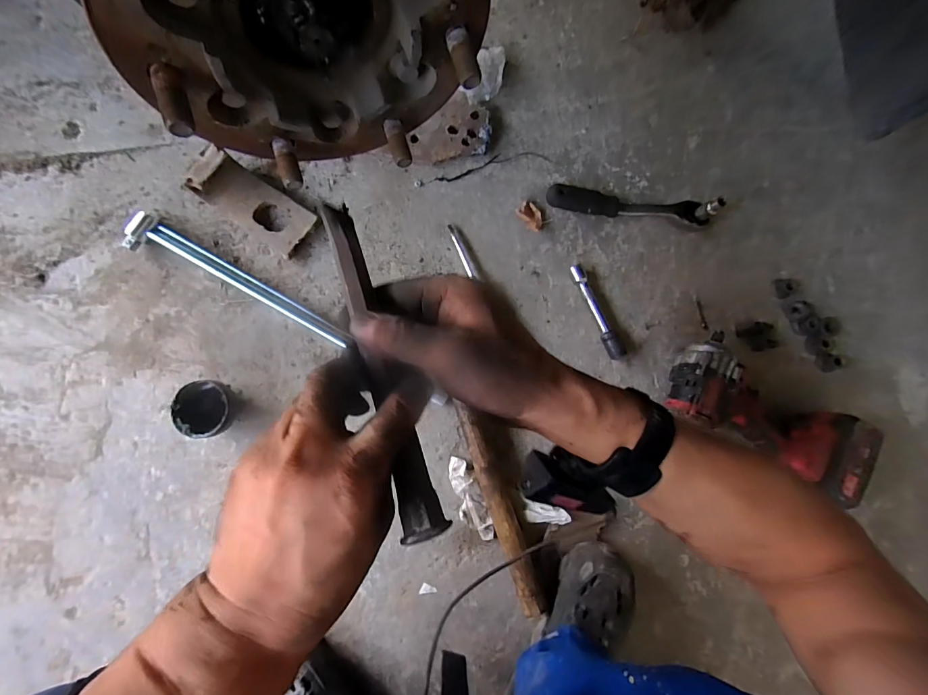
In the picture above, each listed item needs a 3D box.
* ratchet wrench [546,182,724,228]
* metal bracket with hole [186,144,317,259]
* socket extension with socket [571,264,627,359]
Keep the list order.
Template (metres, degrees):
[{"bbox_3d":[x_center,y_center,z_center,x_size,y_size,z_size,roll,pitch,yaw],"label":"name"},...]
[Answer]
[{"bbox_3d":[0.242,-0.210,0.576,0.236,0.066,0.035,6,83,-5],"label":"ratchet wrench"},{"bbox_3d":[-0.286,-0.196,0.542,0.153,0.057,0.074,34,81,-14],"label":"metal bracket with hole"},{"bbox_3d":[0.194,-0.053,0.575,0.023,0.022,0.147,-24,86,-7],"label":"socket extension with socket"}]

